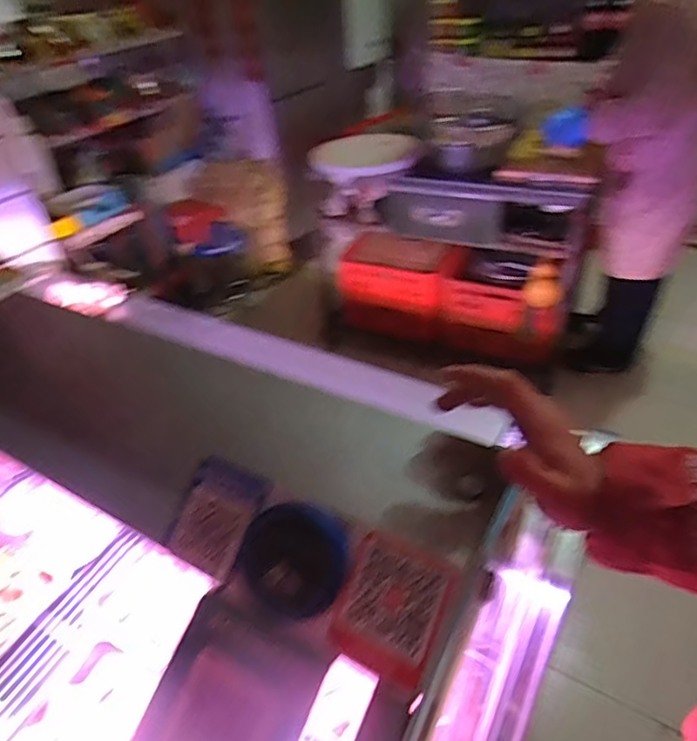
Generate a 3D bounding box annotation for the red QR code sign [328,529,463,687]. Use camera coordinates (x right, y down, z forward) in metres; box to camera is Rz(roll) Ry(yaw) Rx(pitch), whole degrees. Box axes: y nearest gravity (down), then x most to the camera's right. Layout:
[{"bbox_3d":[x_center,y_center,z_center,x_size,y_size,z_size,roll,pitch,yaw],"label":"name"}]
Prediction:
[{"bbox_3d":[0.028,0.155,0.371,0.066,0.008,0.077,18,76,28],"label":"red QR code sign"}]

